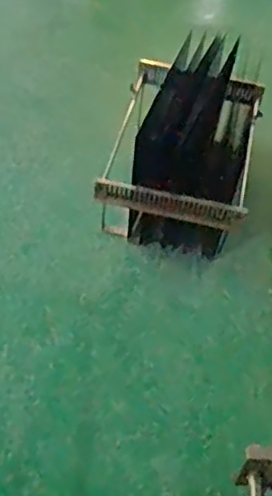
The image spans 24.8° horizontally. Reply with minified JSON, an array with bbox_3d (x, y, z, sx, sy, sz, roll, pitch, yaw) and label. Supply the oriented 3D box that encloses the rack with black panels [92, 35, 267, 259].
[{"bbox_3d":[0.155,-0.339,1.936,0.422,0.445,0.591,11,50,5],"label":"rack with black panels"}]

